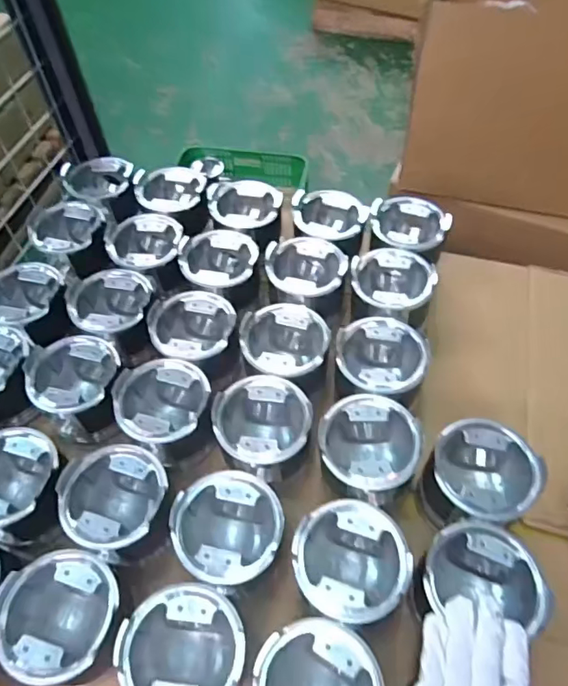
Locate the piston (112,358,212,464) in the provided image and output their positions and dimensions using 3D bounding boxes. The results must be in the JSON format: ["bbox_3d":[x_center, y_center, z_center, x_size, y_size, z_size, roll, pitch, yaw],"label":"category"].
[{"bbox_3d":[-0.127,0.077,0.570,0.096,0.090,0.094,-1,55,1],"label":"piston"}]

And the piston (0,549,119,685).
[{"bbox_3d":[-0.187,0.240,0.454,0.096,0.081,0.096,-1,55,1],"label":"piston"}]

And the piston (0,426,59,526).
[{"bbox_3d":[-0.272,0.142,0.523,0.096,0.079,0.093,-1,55,1],"label":"piston"}]

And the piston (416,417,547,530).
[{"bbox_3d":[0.191,0.141,0.520,0.094,0.095,0.092,-1,55,1],"label":"piston"}]

